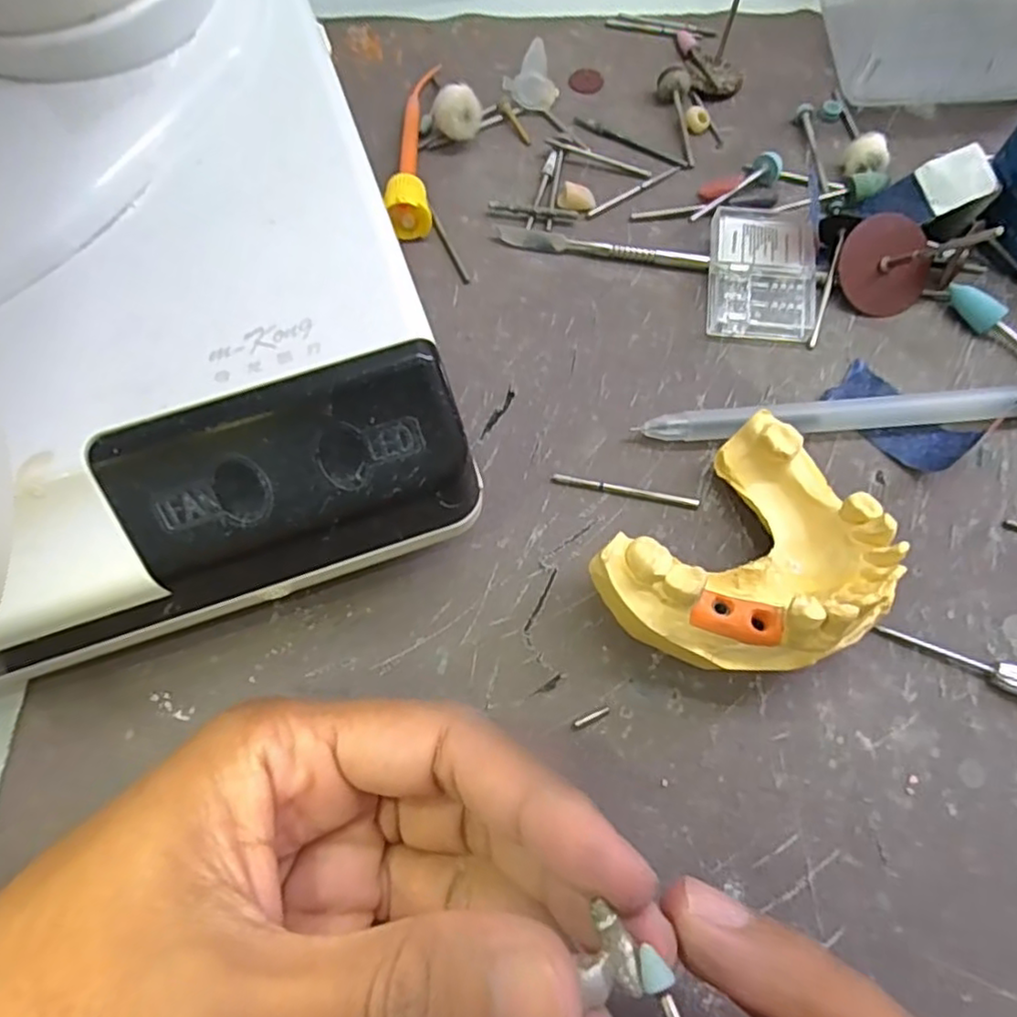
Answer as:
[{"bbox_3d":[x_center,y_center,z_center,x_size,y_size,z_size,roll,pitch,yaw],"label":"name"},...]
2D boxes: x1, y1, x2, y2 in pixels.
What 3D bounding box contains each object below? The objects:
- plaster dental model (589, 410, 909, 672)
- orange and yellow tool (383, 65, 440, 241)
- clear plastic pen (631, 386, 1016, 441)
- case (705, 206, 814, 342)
[{"bbox_3d":[0.064,0.014,0.169,0.071,0.039,0.055,-41,73,-14],"label":"plaster dental model"},{"bbox_3d":[-0.035,-0.138,0.244,0.014,0.015,0.086,0,69,1],"label":"orange and yellow tool"},{"bbox_3d":[0.103,-0.029,0.203,0.123,0.009,0.012,-4,69,-1],"label":"clear plastic pen"},{"bbox_3d":[0.085,-0.079,0.221,0.034,0.011,0.047,6,69,3],"label":"case"}]

